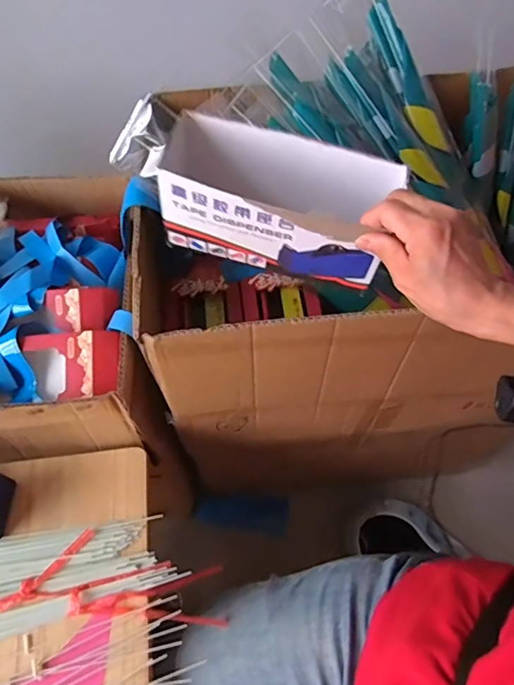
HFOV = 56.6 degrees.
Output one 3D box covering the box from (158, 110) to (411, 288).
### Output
[{"bbox_3d":[0.019,-0.129,0.446,0.201,0.100,0.086,13,59,7],"label":"box"}]

